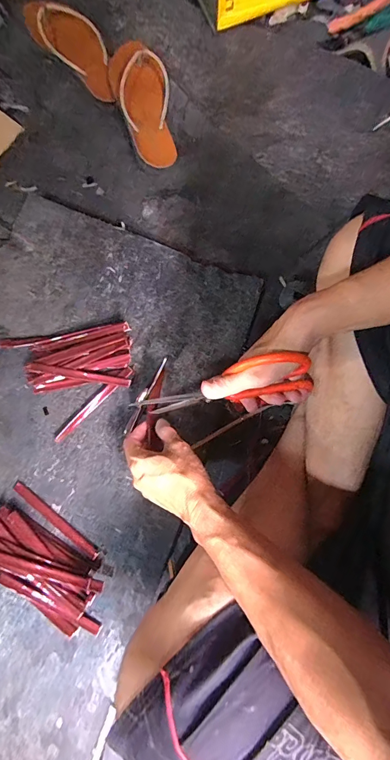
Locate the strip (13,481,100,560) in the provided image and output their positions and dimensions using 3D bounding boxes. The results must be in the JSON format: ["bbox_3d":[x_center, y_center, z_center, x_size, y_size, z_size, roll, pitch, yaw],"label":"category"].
[{"bbox_3d":[-0.188,0.188,0.502,0.146,0.004,0.013,37,80,8],"label":"strip"}]

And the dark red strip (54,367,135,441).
[{"bbox_3d":[-0.147,0.033,0.540,0.016,0.008,0.144,44,81,10],"label":"dark red strip"}]

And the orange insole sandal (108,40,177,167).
[{"bbox_3d":[-0.088,-0.482,0.650,0.091,0.036,0.223,-16,90,-3],"label":"orange insole sandal"}]

